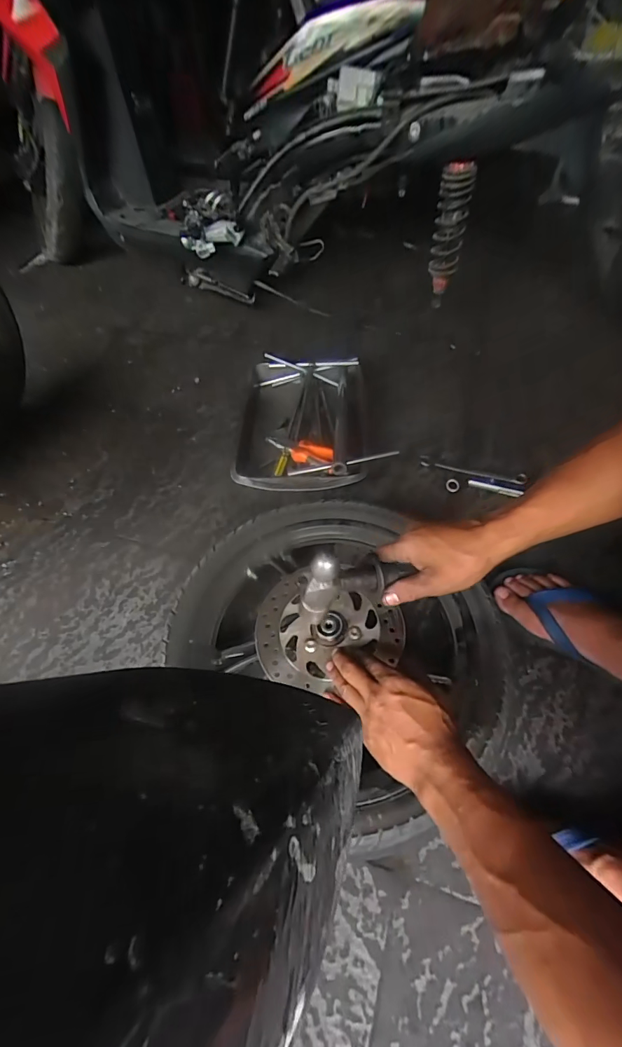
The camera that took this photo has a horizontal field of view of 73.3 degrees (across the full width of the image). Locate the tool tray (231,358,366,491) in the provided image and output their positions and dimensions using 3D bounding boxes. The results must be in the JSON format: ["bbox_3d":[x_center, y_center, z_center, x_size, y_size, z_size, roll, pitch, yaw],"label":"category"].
[{"bbox_3d":[-0.019,-0.194,0.818,0.245,0.068,0.338,0,56,4],"label":"tool tray"}]

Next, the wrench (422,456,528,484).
[{"bbox_3d":[0.289,-0.096,0.749,0.179,0.010,0.024,13,58,13],"label":"wrench"}]

